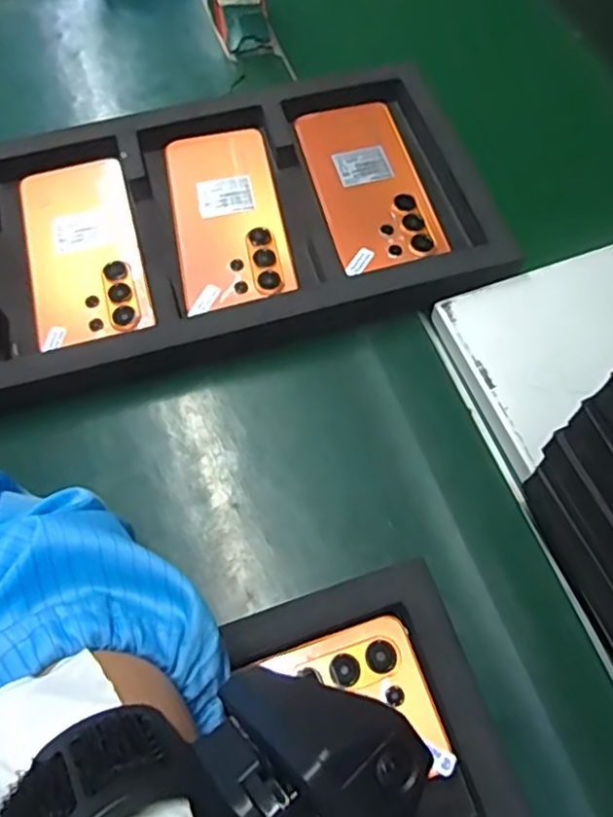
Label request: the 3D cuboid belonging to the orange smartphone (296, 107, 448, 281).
[{"bbox_3d":[0.046,-0.168,0.490,0.075,0.008,0.160,-15,64,-1],"label":"orange smartphone"}]

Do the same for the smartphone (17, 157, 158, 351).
[{"bbox_3d":[-0.160,-0.114,0.466,0.077,0.009,0.171,-16,63,-6],"label":"smartphone"}]

